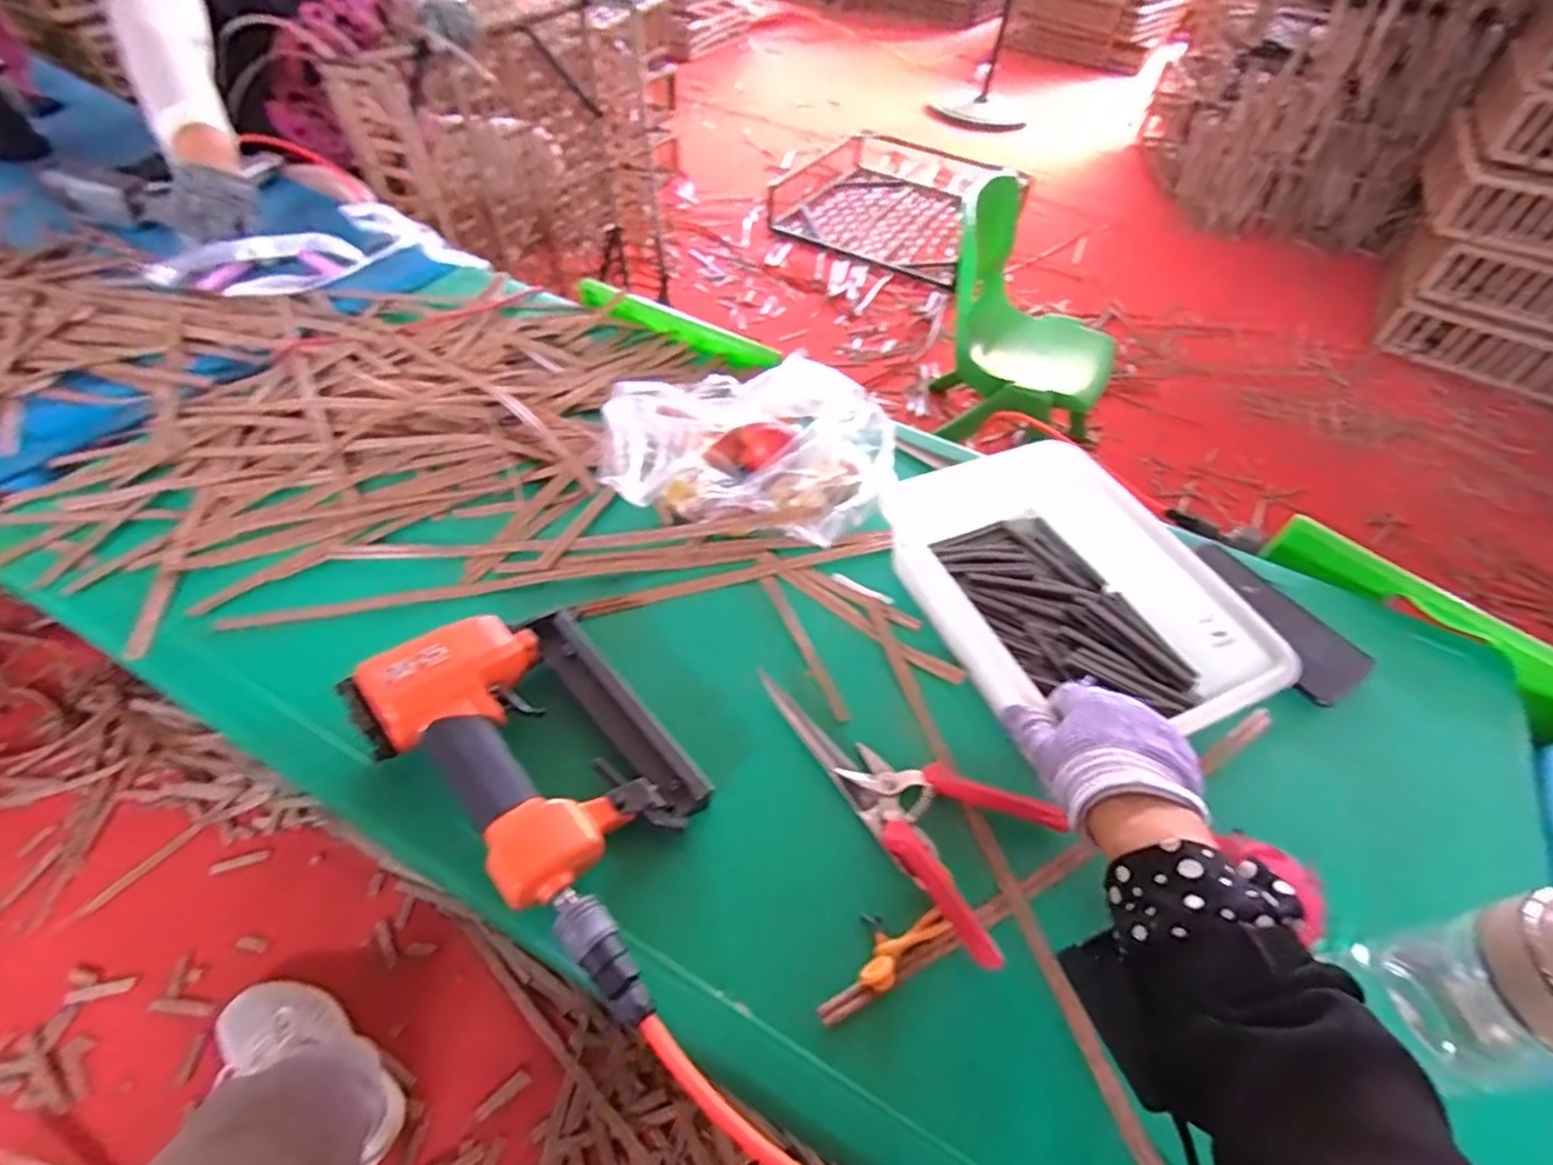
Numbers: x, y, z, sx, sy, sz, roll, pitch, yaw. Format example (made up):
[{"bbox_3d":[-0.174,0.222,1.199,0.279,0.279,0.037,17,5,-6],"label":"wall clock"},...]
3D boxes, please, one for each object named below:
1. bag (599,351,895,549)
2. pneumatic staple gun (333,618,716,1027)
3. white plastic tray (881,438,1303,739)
[{"bbox_3d":[-0.025,-0.118,0.617,0.249,0.088,0.171,9,52,2],"label":"bag"},{"bbox_3d":[-0.135,0.121,0.440,0.269,0.067,0.148,36,57,22],"label":"pneumatic staple gun"},{"bbox_3d":[0.229,0.011,0.544,0.183,0.076,0.260,-18,57,-16],"label":"white plastic tray"}]

